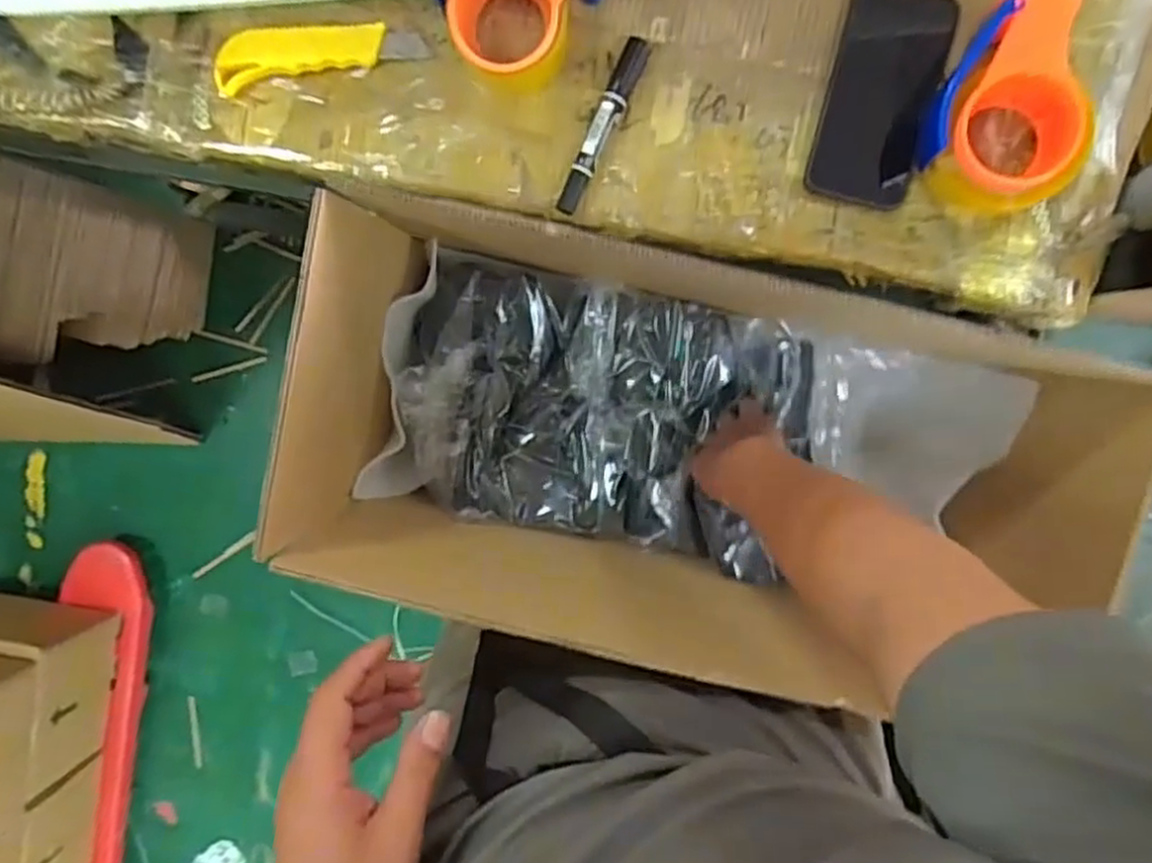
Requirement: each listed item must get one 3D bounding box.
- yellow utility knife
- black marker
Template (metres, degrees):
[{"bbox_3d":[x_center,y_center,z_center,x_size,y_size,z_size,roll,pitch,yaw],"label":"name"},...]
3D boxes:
[{"bbox_3d":[-0.199,-0.296,0.583,0.159,0.018,0.037,-12,95,-1],"label":"yellow utility knife"},{"bbox_3d":[0.021,-0.238,0.589,0.020,0.020,0.143,25,93,-3],"label":"black marker"}]

